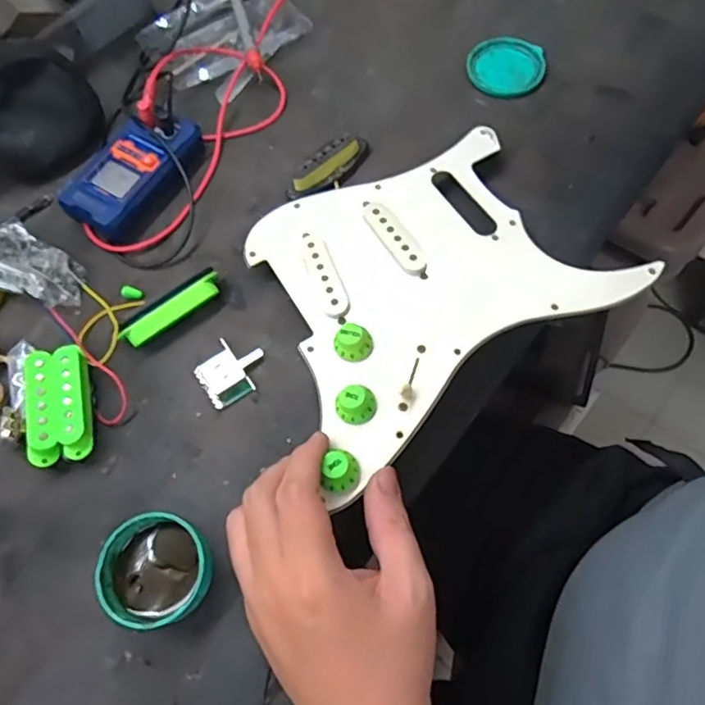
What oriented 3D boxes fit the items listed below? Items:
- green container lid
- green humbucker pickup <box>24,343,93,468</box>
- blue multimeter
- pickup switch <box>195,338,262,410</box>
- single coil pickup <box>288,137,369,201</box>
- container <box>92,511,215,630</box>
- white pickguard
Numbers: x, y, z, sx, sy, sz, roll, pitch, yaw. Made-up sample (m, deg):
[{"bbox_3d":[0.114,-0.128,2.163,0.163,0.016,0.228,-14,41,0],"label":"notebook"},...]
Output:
[{"bbox_3d":[0.132,-0.247,0.499,0.065,0.006,0.063,0,68,1],"label":"green container lid"},{"bbox_3d":[-0.192,0.034,0.384,0.040,0.024,0.078,-14,68,-4],"label":"green humbucker pickup"},{"bbox_3d":[-0.168,-0.140,0.454,0.065,0.026,0.113,28,71,12],"label":"blue multimeter"},{"bbox_3d":[-0.082,0.012,0.395,0.045,0.013,0.039,-35,71,-12],"label":"pickup switch"},{"bbox_3d":[-0.017,-0.147,0.455,0.024,0.019,0.077,41,74,16],"label":"single coil pickup"},{"bbox_3d":[-0.114,0.128,0.342,0.062,0.026,0.060,0,68,1],"label":"container"},{"bbox_3d":[0.042,-0.054,0.392,0.237,0.027,0.195,-31,70,-11],"label":"white pickguard"}]

